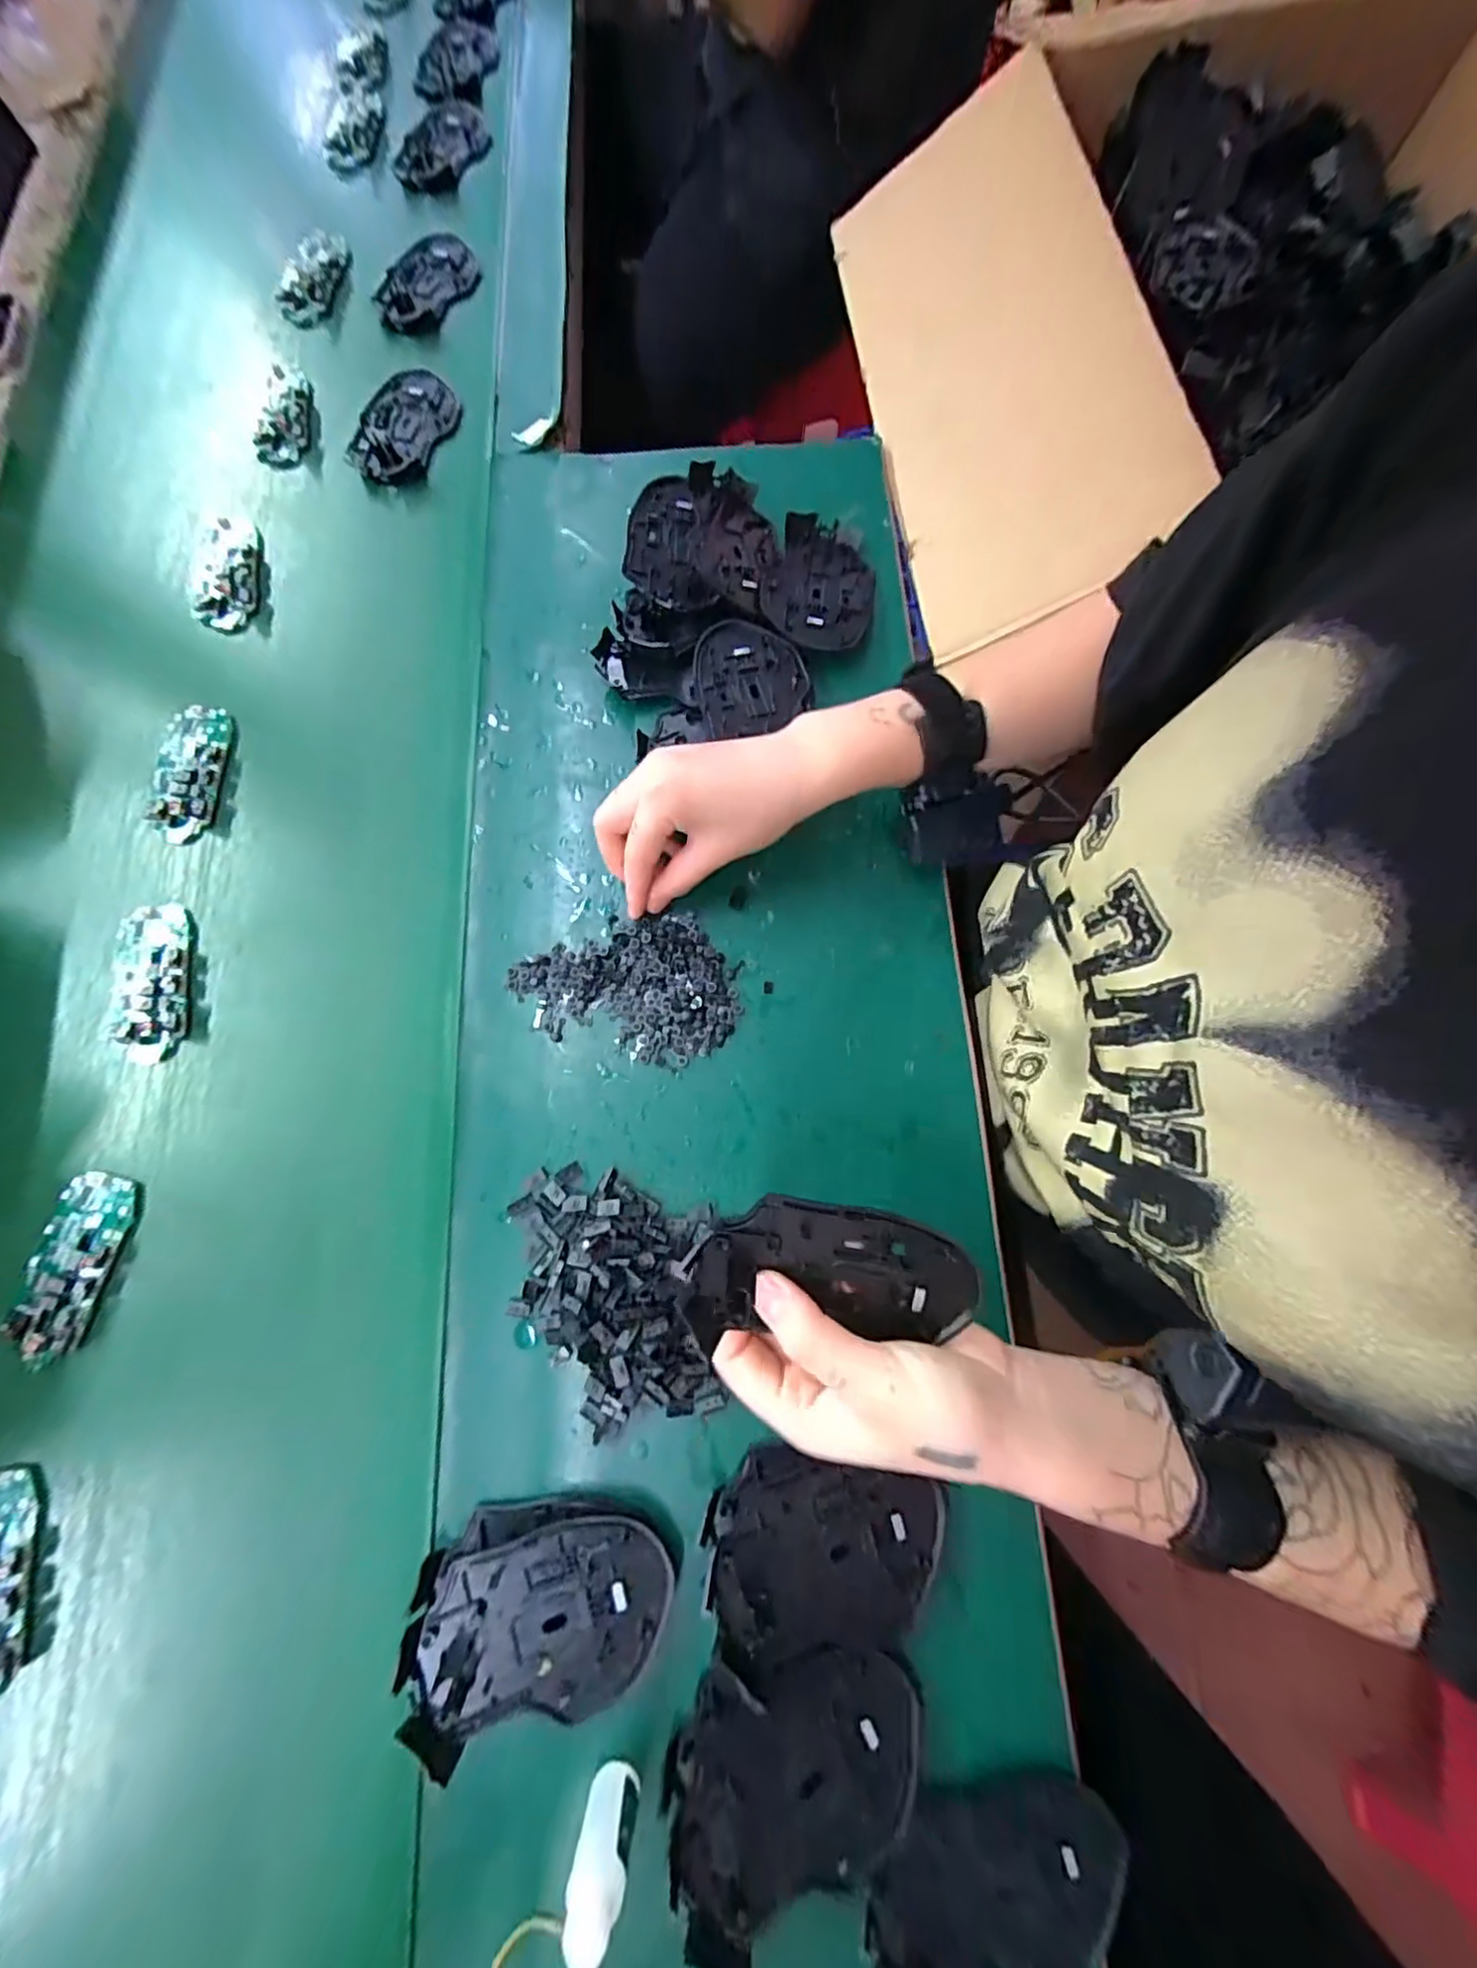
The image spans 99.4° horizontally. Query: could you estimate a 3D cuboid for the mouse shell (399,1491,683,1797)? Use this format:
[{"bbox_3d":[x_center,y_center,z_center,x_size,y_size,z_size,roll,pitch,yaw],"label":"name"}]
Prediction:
[{"bbox_3d":[-0.091,0.289,0.286,0.116,0.034,0.076,-7,76,0],"label":"mouse shell"}]

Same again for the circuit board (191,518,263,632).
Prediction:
[{"bbox_3d":[-0.382,-0.308,0.465,0.048,0.019,0.099,-9,76,-1],"label":"circuit board"}]

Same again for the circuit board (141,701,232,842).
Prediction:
[{"bbox_3d":[-0.371,-0.145,0.423,0.045,0.014,0.099,-4,76,1],"label":"circuit board"}]

